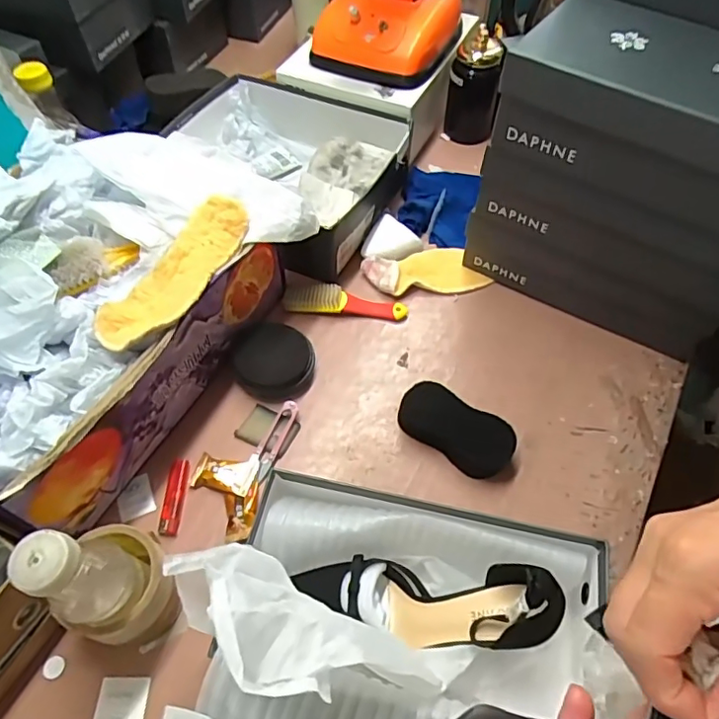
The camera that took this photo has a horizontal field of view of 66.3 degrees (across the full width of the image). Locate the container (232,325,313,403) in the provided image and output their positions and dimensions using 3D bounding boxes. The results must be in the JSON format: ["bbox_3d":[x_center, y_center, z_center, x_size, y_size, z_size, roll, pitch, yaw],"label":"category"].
[{"bbox_3d":[-0.100,0.003,0.643,0.089,0.043,0.081,0,57,0],"label":"container"}]

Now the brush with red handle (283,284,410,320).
[{"bbox_3d":[-0.017,-0.076,0.710,0.155,0.028,0.034,2,57,1],"label":"brush with red handle"}]

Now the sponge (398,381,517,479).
[{"bbox_3d":[0.104,0.076,0.604,0.126,0.038,0.057,32,62,19],"label":"sponge"}]

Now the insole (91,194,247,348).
[{"bbox_3d":[-0.180,-0.088,0.550,0.066,0.026,0.200,25,60,15],"label":"insole"}]

